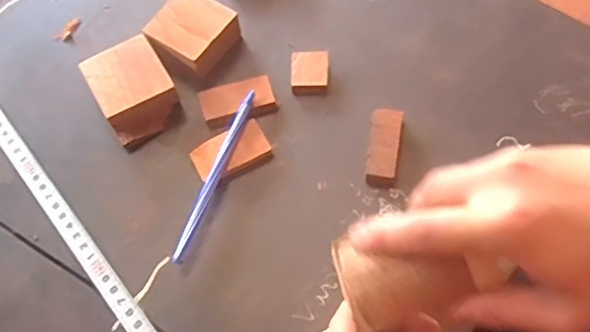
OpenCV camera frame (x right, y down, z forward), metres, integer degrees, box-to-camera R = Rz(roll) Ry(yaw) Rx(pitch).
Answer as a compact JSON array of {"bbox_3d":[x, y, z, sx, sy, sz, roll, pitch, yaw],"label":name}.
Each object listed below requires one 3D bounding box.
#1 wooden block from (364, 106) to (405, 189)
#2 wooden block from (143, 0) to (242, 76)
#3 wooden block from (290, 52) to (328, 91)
[{"bbox_3d":[0.065,-0.014,0.428,0.024,0.011,0.056,6,63,7],"label":"wooden block"},{"bbox_3d":[-0.081,-0.103,0.474,0.059,0.029,0.058,30,68,18],"label":"wooden block"},{"bbox_3d":[0.011,-0.073,0.463,0.028,0.011,0.031,0,63,4],"label":"wooden block"}]

